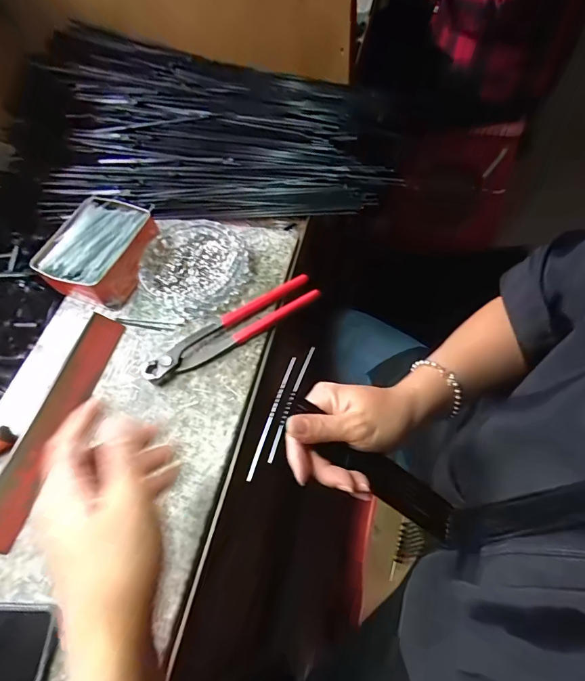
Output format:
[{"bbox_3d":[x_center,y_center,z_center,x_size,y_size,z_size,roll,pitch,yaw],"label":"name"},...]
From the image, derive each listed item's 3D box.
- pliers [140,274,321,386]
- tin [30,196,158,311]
[{"bbox_3d":[-0.065,-0.015,0.408,0.196,0.025,0.044,-29,61,-10],"label":"pliers"},{"bbox_3d":[-0.228,-0.106,0.457,0.112,0.045,0.128,22,65,18],"label":"tin"}]

